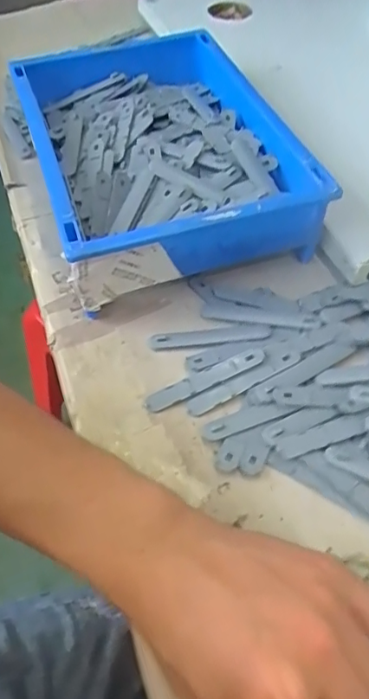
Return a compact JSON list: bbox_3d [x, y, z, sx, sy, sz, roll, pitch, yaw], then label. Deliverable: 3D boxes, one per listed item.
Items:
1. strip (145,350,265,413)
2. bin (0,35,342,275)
[{"bbox_3d":[0.016,0.021,0.397,0.094,0.005,0.014,-20,54,-16],"label":"strip"},{"bbox_3d":[-0.027,-0.193,0.516,0.217,0.088,0.310,-18,56,-7],"label":"bin"}]

